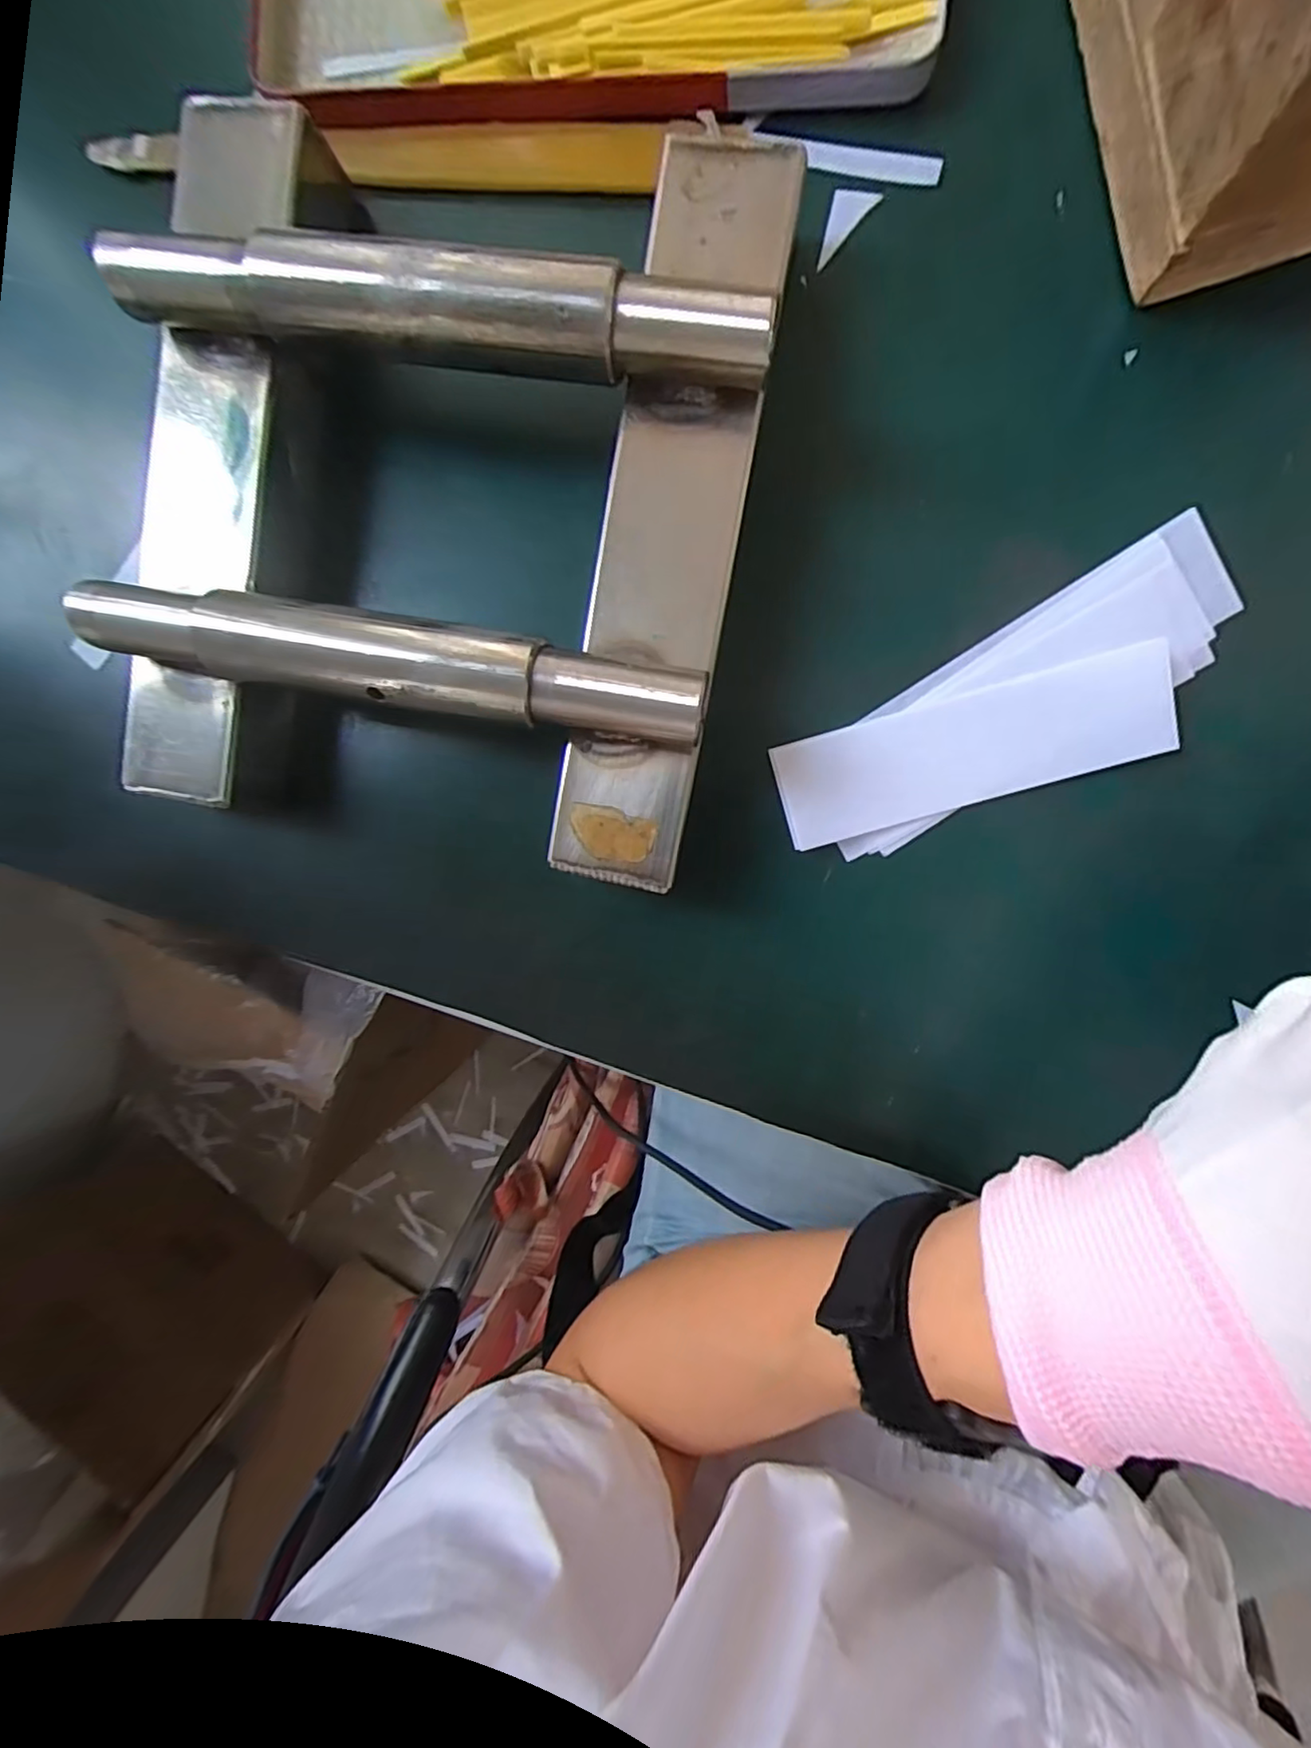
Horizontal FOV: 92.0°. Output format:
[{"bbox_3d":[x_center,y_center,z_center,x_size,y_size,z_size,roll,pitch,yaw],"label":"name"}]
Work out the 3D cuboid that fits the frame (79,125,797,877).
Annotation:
[{"bbox_3d":[-0.067,-0.107,0.183,0.183,0.047,0.195,11,95,6],"label":"frame"}]

